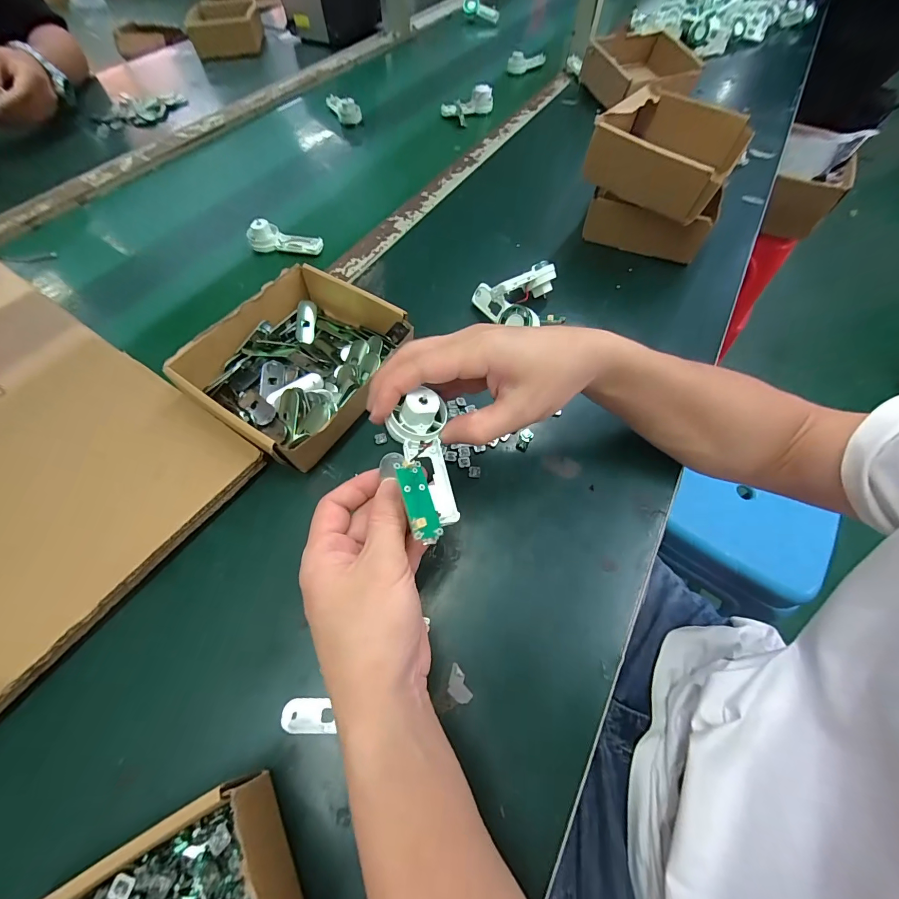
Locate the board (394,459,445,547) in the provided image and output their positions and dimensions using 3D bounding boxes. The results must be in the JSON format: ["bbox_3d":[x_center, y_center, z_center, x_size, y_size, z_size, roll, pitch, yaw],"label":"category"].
[{"bbox_3d":[-0.017,0.029,0.225,0.018,0.005,0.049,-4,64,-33],"label":"board"}]

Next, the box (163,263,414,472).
[{"bbox_3d":[-0.133,-0.076,0.351,0.149,0.052,0.171,28,63,13],"label":"box"}]

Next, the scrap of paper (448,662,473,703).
[{"bbox_3d":[0.005,0.156,0.256,0.013,0.004,0.023,-23,64,-15],"label":"scrap of paper"}]

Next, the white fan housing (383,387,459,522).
[{"bbox_3d":[-0.017,0.007,0.246,0.037,0.023,0.081,-5,82,-10],"label":"white fan housing"}]

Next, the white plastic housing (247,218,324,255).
[{"bbox_3d":[-0.203,-0.263,0.477,0.088,0.027,0.029,7,60,1],"label":"white plastic housing"}]

